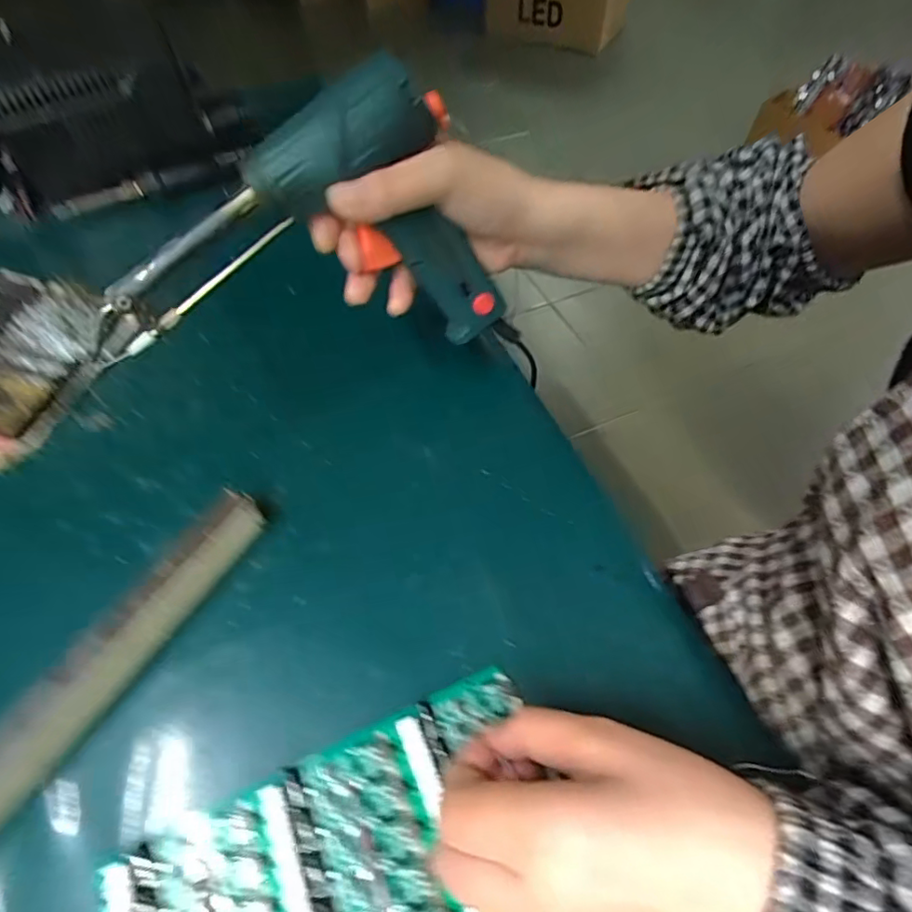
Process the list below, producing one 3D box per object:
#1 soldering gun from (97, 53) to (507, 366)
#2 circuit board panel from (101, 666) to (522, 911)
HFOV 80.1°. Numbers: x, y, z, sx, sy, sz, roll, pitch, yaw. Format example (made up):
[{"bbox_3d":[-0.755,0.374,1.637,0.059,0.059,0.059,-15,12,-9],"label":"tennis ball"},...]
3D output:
[{"bbox_3d":[-0.070,-0.120,0.275,0.203,0.128,0.042,-8,42,-18],"label":"soldering gun"},{"bbox_3d":[-0.041,0.175,0.217,0.175,0.011,0.106,-20,59,-16],"label":"circuit board panel"}]

